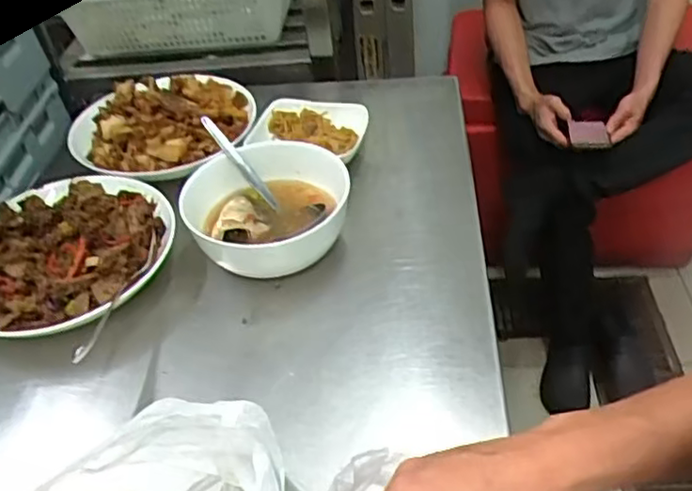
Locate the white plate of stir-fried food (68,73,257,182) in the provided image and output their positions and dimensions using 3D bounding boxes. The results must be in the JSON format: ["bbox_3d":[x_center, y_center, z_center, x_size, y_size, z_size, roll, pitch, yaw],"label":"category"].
[{"bbox_3d":[-0.250,-0.171,0.910,0.242,0.052,0.235,-4,41,3],"label":"white plate of stir-fried food"}]

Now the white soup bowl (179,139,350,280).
[{"bbox_3d":[-0.089,-0.033,0.767,0.179,0.086,0.177,-4,41,3],"label":"white soup bowl"}]

